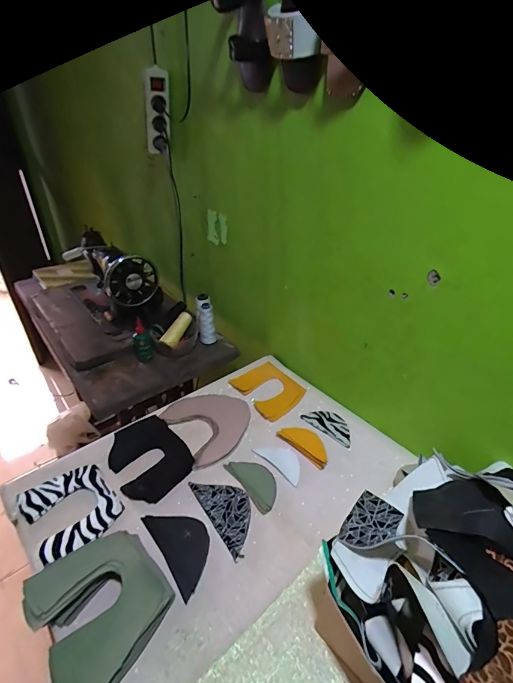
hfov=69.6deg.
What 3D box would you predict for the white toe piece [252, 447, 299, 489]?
[{"bbox_3d":[0.049,0.221,0.688,0.052,0.004,0.100,-29,42,-35],"label":"white toe piece"}]

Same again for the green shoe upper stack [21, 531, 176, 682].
[{"bbox_3d":[-0.203,0.336,0.482,0.147,0.047,0.169,-29,42,-36],"label":"green shoe upper stack"}]

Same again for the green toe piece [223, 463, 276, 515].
[{"bbox_3d":[-0.001,0.245,0.650,0.058,0.004,0.117,-23,39,-29],"label":"green toe piece"}]

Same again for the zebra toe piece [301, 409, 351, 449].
[{"bbox_3d":[0.154,0.171,0.759,0.112,0.006,0.056,29,51,34],"label":"zebra toe piece"}]

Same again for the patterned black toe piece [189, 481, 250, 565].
[{"bbox_3d":[-0.045,0.275,0.607,0.072,0.004,0.146,-21,38,-27],"label":"patterned black toe piece"}]

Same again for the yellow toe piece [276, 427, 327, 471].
[{"bbox_3d":[0.097,0.196,0.712,0.107,0.019,0.048,28,43,37],"label":"yellow toe piece"}]

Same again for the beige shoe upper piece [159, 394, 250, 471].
[{"bbox_3d":[-0.089,0.166,0.765,0.167,0.009,0.176,-20,41,-31],"label":"beige shoe upper piece"}]

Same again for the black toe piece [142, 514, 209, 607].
[{"bbox_3d":[-0.111,0.307,0.565,0.071,0.007,0.143,-27,36,-27],"label":"black toe piece"}]

